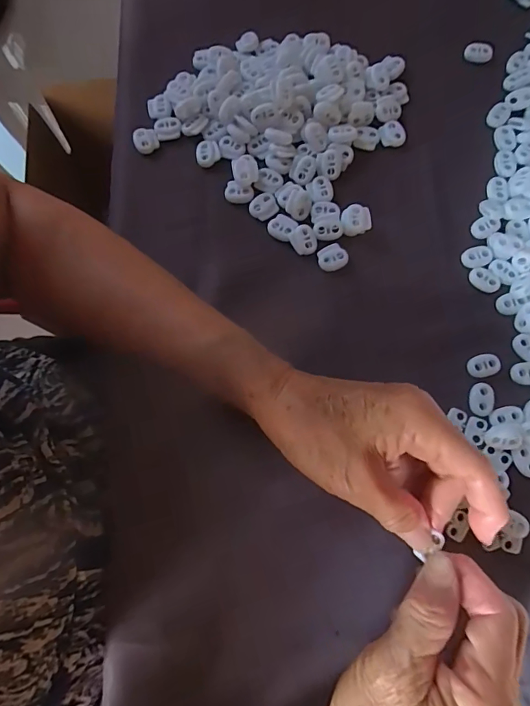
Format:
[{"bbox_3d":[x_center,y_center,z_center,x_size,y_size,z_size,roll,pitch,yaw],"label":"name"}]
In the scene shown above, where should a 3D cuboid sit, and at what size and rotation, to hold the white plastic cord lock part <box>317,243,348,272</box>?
[{"bbox_3d":[0.051,-0.071,0.325,0.022,0.004,0.018,-18,77,-3],"label":"white plastic cord lock part"}]

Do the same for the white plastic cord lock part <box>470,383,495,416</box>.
[{"bbox_3d":[0.148,0.031,0.296,0.016,0.004,0.023,10,77,3],"label":"white plastic cord lock part"}]

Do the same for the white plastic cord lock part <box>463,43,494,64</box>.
[{"bbox_3d":[0.180,-0.253,0.369,0.023,0.008,0.014,21,77,6],"label":"white plastic cord lock part"}]

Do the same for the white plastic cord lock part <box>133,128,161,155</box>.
[{"bbox_3d":[-0.097,-0.172,0.353,0.019,0.007,0.020,0,76,1],"label":"white plastic cord lock part"}]

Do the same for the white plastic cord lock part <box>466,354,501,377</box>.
[{"bbox_3d":[0.152,0.008,0.302,0.023,0.004,0.015,-17,76,-3],"label":"white plastic cord lock part"}]

